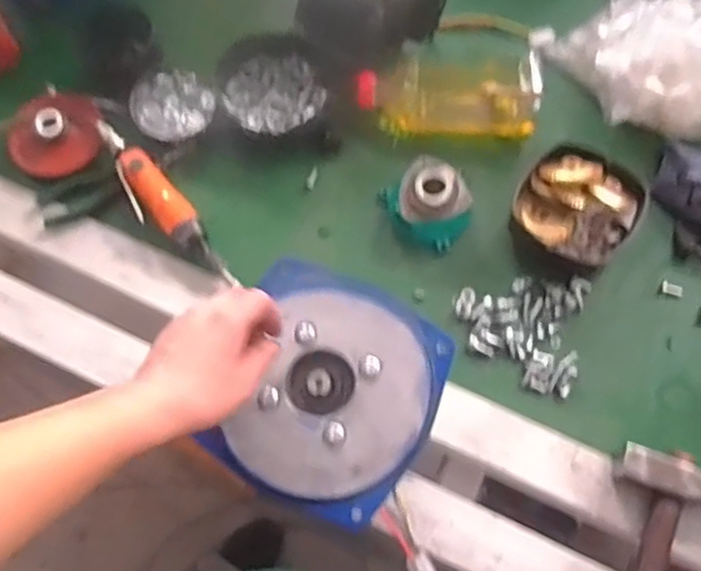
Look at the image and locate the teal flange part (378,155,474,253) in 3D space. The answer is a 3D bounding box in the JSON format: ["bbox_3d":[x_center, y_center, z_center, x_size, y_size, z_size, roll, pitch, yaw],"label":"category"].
[{"bbox_3d":[0.094,-0.105,0.848,0.108,0.052,0.100,41,75,15],"label":"teal flange part"}]

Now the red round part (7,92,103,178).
[{"bbox_3d":[-0.362,-0.190,0.880,0.108,0.027,0.112,-1,69,1],"label":"red round part"}]

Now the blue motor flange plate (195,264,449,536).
[{"bbox_3d":[-0.016,0.091,0.631,0.176,0.026,0.198,20,71,9],"label":"blue motor flange plate"}]

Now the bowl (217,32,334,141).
[{"bbox_3d":[-0.094,-0.250,0.888,0.128,0.039,0.150,-16,69,-4],"label":"bowl"}]

